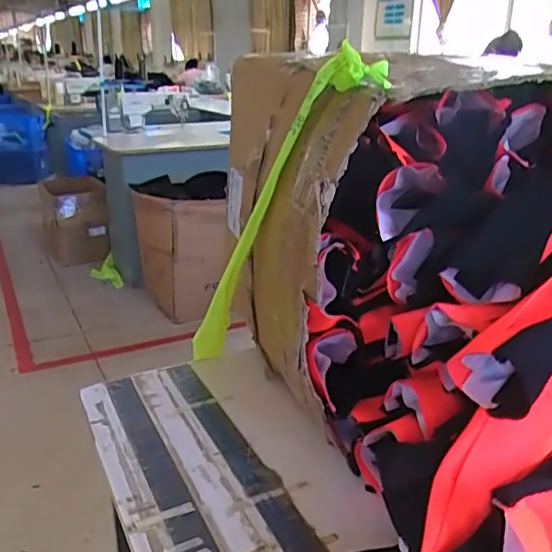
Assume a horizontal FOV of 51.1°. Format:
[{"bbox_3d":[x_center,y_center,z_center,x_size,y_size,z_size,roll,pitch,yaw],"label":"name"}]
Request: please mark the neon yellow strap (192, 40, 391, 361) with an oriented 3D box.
[{"bbox_3d":[-0.017,-0.040,0.754,0.057,0.550,0.082,-21,61,-41],"label":"neon yellow strap"}]

